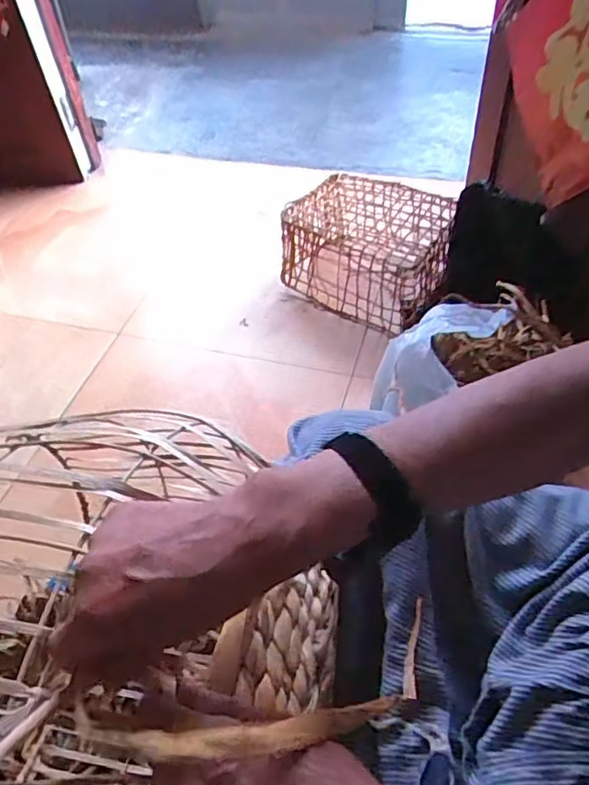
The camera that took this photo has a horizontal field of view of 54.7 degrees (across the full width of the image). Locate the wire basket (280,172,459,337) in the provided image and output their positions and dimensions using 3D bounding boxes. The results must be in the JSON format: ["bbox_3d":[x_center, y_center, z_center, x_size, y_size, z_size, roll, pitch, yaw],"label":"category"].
[{"bbox_3d":[0.193,-0.348,1.413,0.386,0.214,0.290,29,58,26],"label":"wire basket"}]

